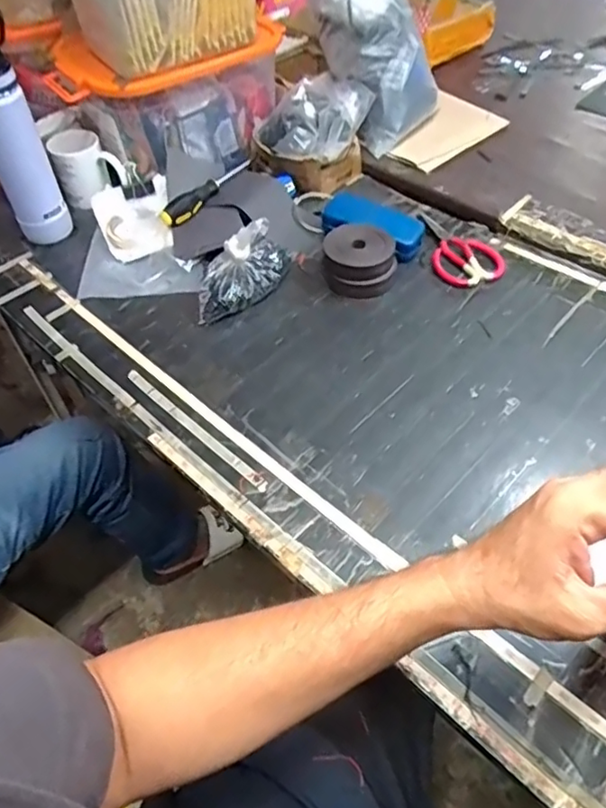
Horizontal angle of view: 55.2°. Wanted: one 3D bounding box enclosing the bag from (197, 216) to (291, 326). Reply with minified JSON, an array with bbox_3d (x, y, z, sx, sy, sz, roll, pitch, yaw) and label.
[{"bbox_3d":[-0.085,-0.187,0.793,0.165,0.077,0.089,-28,55,-17],"label":"bag"}]

